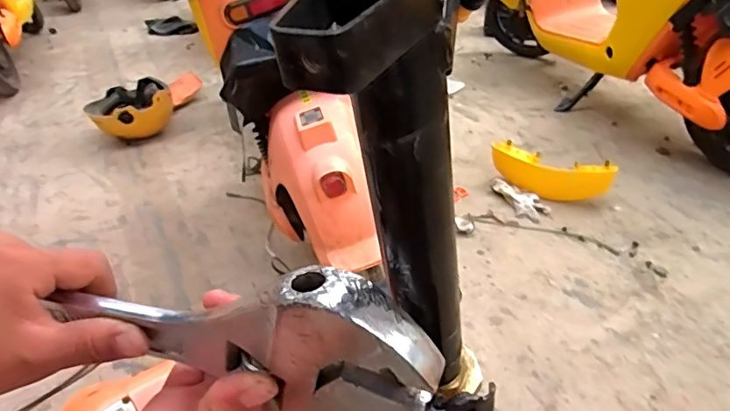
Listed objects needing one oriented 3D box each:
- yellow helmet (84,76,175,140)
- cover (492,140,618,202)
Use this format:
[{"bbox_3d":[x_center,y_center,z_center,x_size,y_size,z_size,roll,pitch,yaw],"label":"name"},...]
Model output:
[{"bbox_3d":[-0.772,-0.302,1.763,0.257,0.156,0.210,-17,35,-22],"label":"yellow helmet"},{"bbox_3d":[0.505,-0.086,1.450,0.313,0.103,0.123,20,37,31],"label":"cover"}]

